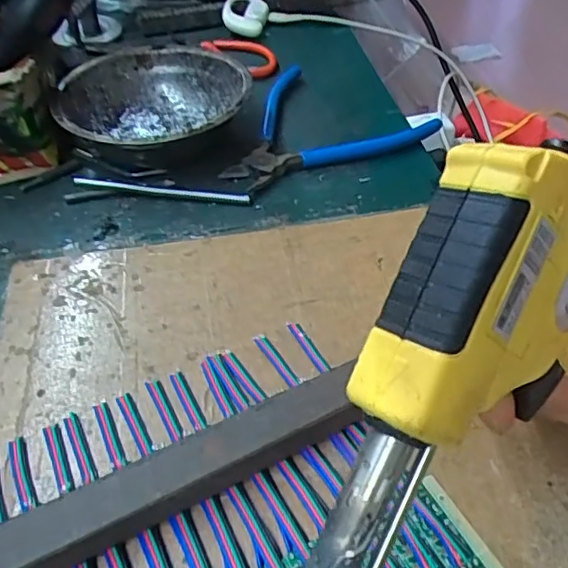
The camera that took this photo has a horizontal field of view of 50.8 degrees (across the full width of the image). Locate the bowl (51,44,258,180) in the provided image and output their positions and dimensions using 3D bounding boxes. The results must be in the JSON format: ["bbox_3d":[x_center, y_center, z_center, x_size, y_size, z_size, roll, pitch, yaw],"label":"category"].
[{"bbox_3d":[-0.087,-0.116,0.411,0.122,0.043,0.122,-1,45,1],"label":"bowl"}]

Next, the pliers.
[{"bbox_3d":[0.017,-0.118,0.425,0.151,0.016,0.116,-18,46,-15],"label":"pliers"}]

